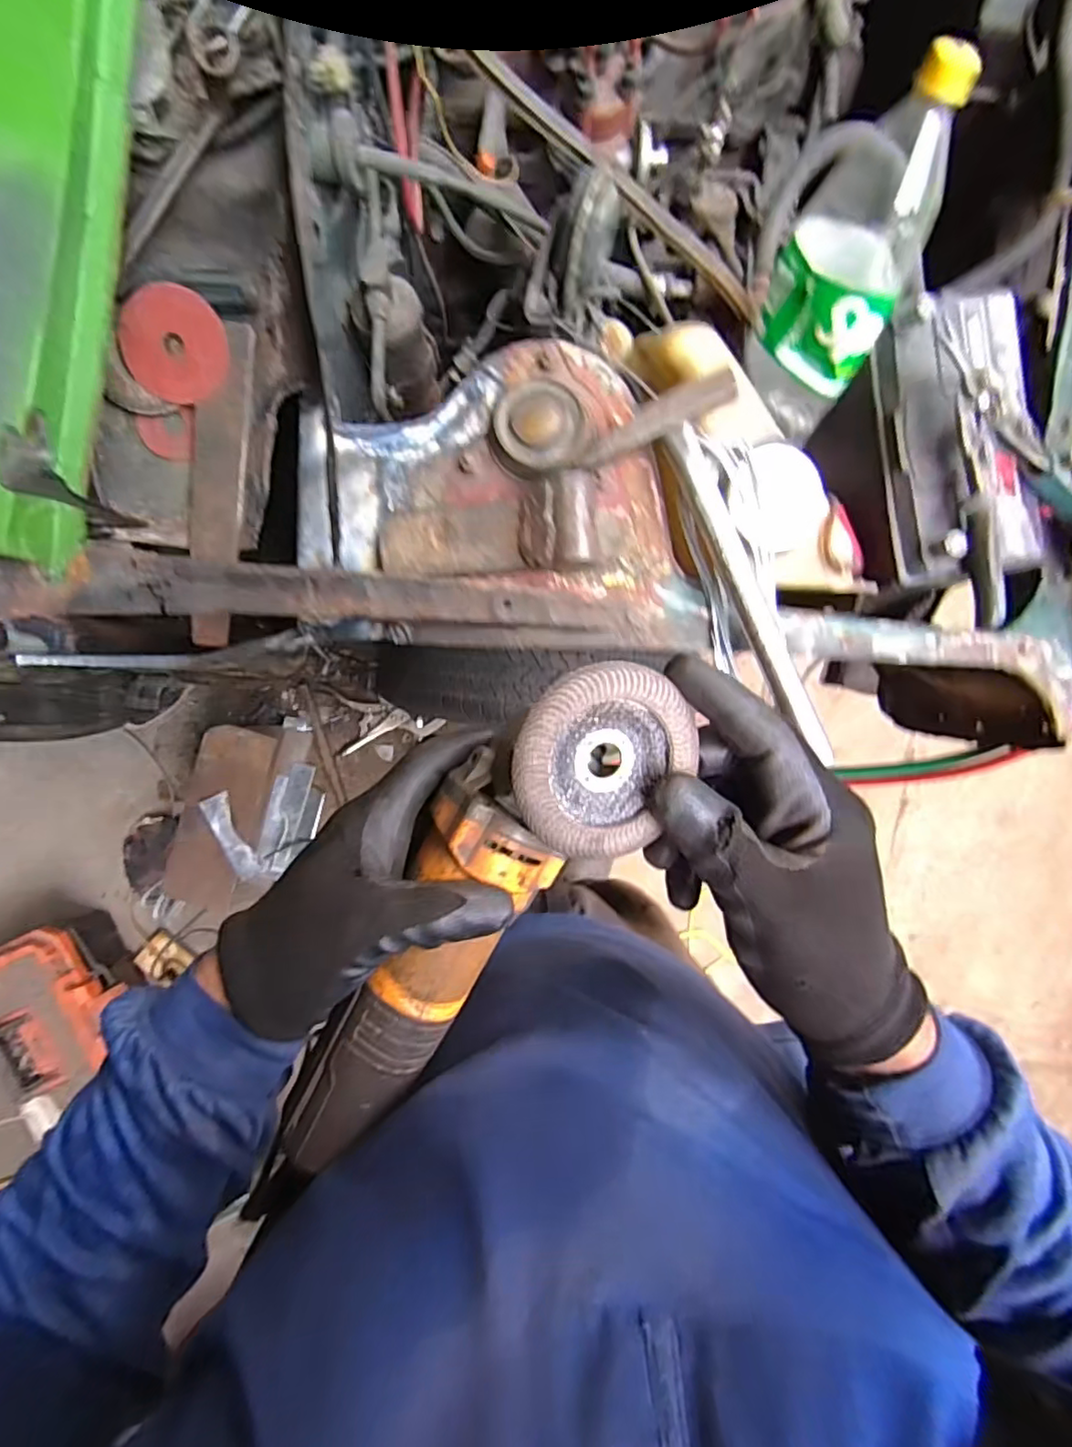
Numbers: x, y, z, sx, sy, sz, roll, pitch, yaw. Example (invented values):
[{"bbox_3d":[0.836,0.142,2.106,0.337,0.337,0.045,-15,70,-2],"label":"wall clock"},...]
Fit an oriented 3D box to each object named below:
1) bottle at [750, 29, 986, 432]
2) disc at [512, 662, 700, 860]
[{"bbox_3d":[0.241,-0.353,0.494,0.081,0.263,0.109,7,61,-3],"label":"bottle"},{"bbox_3d":[0.028,0.015,0.260,0.080,0.011,0.078,-5,103,-20],"label":"disc"}]

